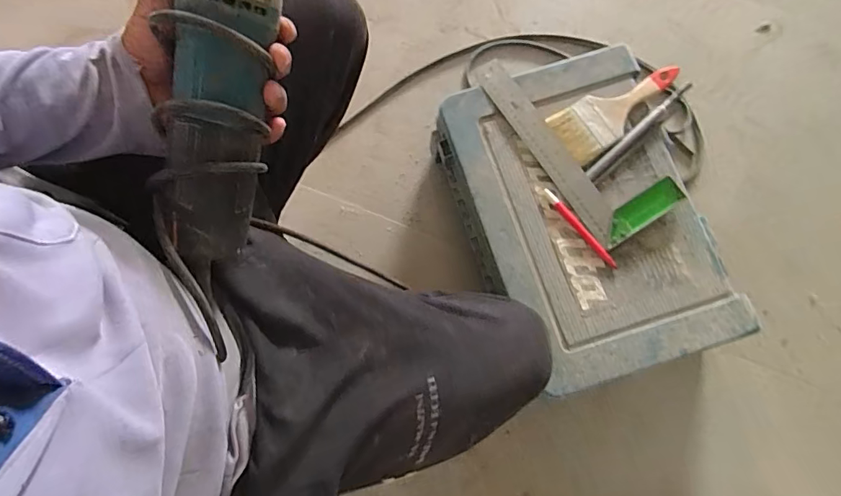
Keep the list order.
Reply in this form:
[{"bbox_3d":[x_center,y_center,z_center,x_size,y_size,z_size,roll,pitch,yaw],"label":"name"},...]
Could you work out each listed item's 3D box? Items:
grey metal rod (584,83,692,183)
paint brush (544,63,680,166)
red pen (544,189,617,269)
[{"bbox_3d":[0.296,-0.158,0.629,0.194,0.010,0.017,-42,80,-8],"label":"grey metal rod"},{"bbox_3d":[0.272,-0.188,0.635,0.190,0.015,0.078,-29,78,-6],"label":"paint brush"},{"bbox_3d":[0.209,-0.027,0.607,0.012,0.010,0.130,-37,79,-7],"label":"red pen"}]

